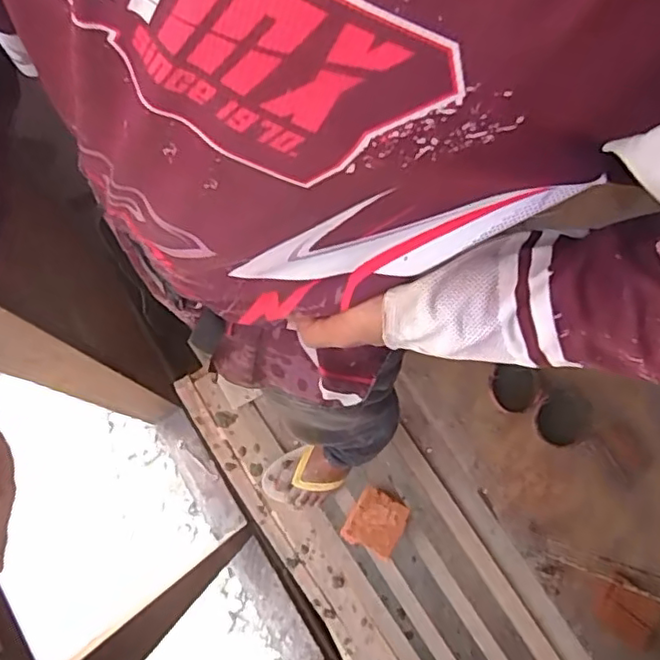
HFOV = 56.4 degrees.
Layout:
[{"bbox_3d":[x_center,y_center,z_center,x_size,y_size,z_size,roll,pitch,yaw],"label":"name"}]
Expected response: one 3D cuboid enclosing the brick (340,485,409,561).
[{"bbox_3d":[0.093,0.391,1.252,0.110,0.083,0.118,27,78,5],"label":"brick"}]

